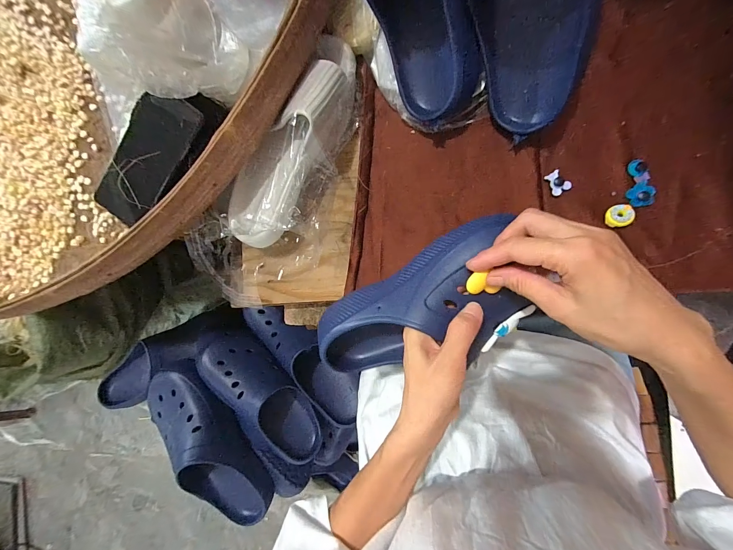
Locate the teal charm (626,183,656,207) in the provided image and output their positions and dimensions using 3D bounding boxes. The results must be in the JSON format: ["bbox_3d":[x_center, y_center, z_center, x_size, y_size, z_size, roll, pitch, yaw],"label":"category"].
[{"bbox_3d":[0.287,-0.084,0.327,0.022,0.006,0.024,-11,87,13],"label":"teal charm"}]

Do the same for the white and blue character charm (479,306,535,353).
[{"bbox_3d":[0.132,0.049,0.296,0.062,0.010,0.013,-42,81,9],"label":"white and blue character charm"}]

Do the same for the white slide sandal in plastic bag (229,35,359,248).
[{"bbox_3d":[-0.077,-0.150,0.373,0.084,0.094,0.256,34,94,13],"label":"white slide sandal in plastic bag"}]

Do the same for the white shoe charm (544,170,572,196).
[{"bbox_3d":[0.212,-0.102,0.346,0.019,0.008,0.026,-24,84,12],"label":"white shoe charm"}]

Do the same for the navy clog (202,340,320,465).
[{"bbox_3d":[-0.182,0.219,0.531,0.125,0.089,0.247,-32,105,6],"label":"navy clog"}]

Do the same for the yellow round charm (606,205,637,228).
[{"bbox_3d":[0.267,-0.063,0.332,0.025,0.009,0.023,0,89,13],"label":"yellow round charm"}]

